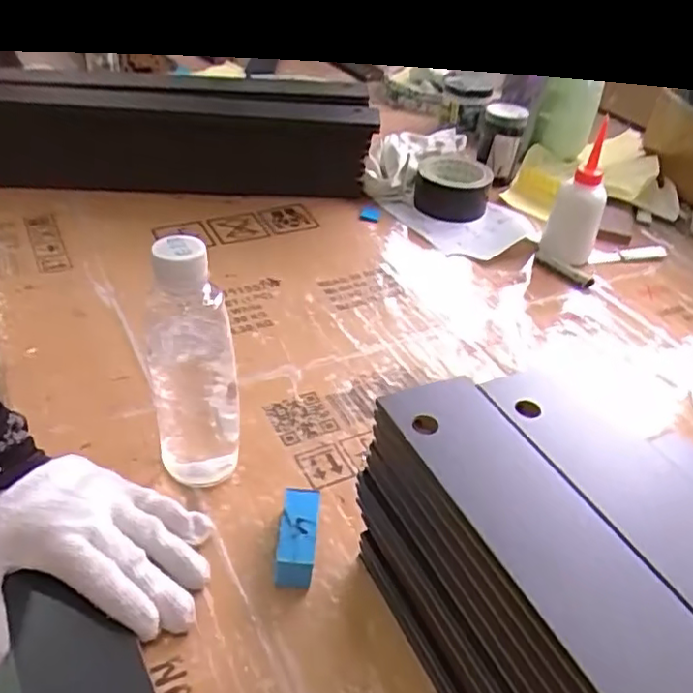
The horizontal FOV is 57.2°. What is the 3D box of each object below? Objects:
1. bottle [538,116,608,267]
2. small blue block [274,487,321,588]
[{"bbox_3d":[0.258,-0.158,0.711,0.058,0.133,0.049,16,40,19],"label":"bottle"},{"bbox_3d":[-0.032,0.124,0.420,0.025,0.021,0.063,3,50,2],"label":"small blue block"}]

